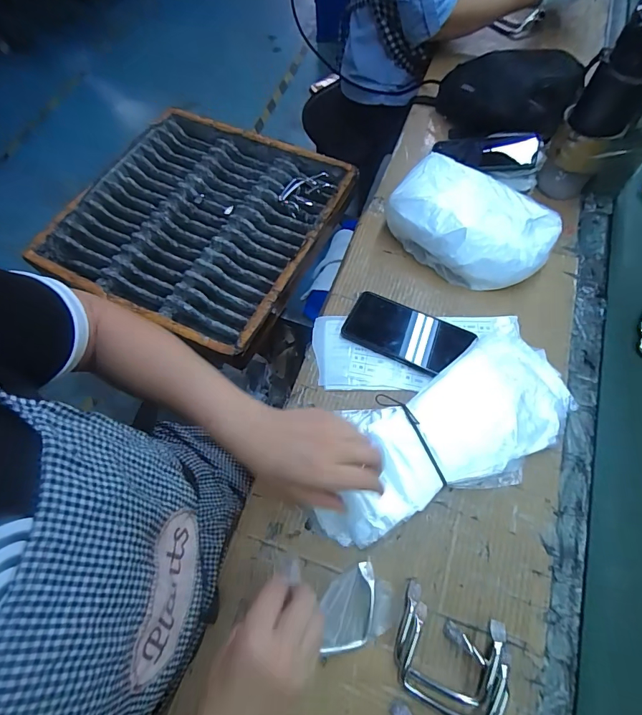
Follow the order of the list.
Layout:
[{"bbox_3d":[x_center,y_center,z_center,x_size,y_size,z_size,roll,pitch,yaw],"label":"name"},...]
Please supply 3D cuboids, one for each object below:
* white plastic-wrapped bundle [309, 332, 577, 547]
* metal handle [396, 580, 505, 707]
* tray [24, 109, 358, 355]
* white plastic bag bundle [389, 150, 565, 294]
[{"bbox_3d":[0.140,0.089,0.457,0.330,0.030,0.148,-33,68,-11],"label":"white plastic-wrapped bundle"},{"bbox_3d":[0.121,0.273,0.383,0.094,0.015,0.078,18,67,11],"label":"metal handle"},{"bbox_3d":[-0.270,-0.319,0.916,0.540,0.052,0.549,23,68,13],"label":"tray"},{"bbox_3d":[0.206,-0.183,0.560,0.208,0.084,0.127,32,70,16],"label":"white plastic bag bundle"}]

